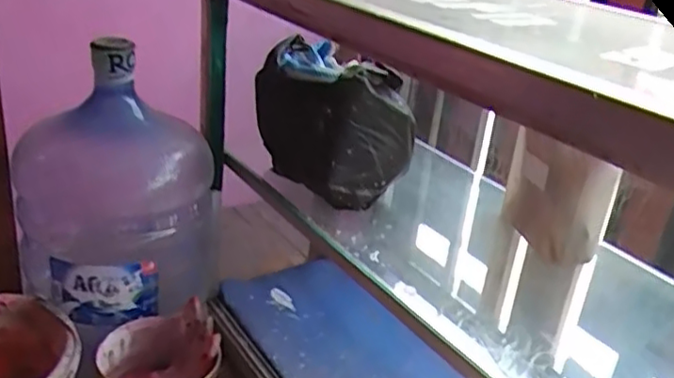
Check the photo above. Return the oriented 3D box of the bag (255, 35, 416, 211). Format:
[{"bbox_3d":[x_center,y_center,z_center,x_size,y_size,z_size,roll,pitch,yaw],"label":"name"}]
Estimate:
[{"bbox_3d":[-0.002,-0.092,0.888,0.140,0.185,0.185,-14,31,-36],"label":"bag"}]

